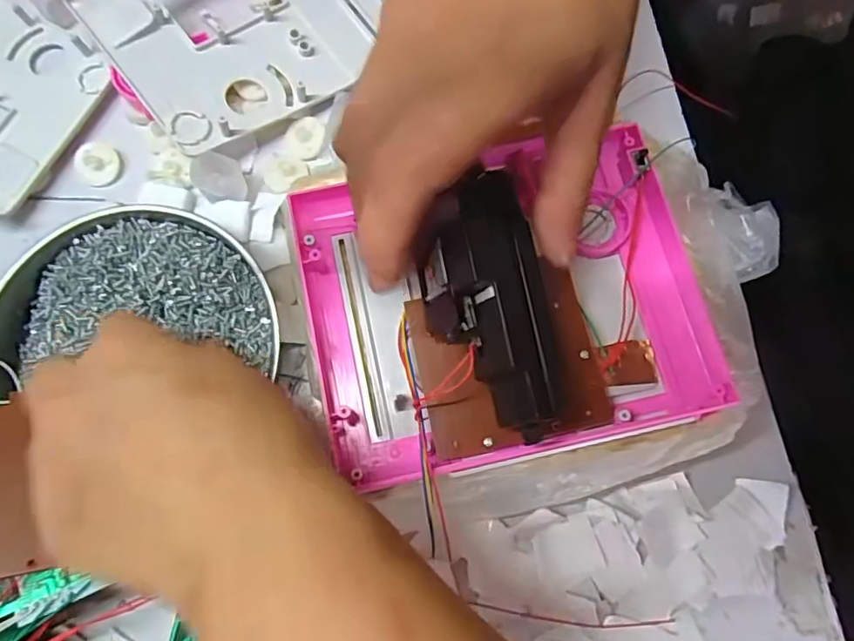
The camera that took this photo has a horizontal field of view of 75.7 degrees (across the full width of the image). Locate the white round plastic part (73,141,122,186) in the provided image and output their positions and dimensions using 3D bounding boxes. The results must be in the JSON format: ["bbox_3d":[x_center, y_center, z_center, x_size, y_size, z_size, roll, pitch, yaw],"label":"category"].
[{"bbox_3d":[-0.176,-0.085,0.293,0.025,0.007,0.021,42,79,9],"label":"white round plastic part"}]

